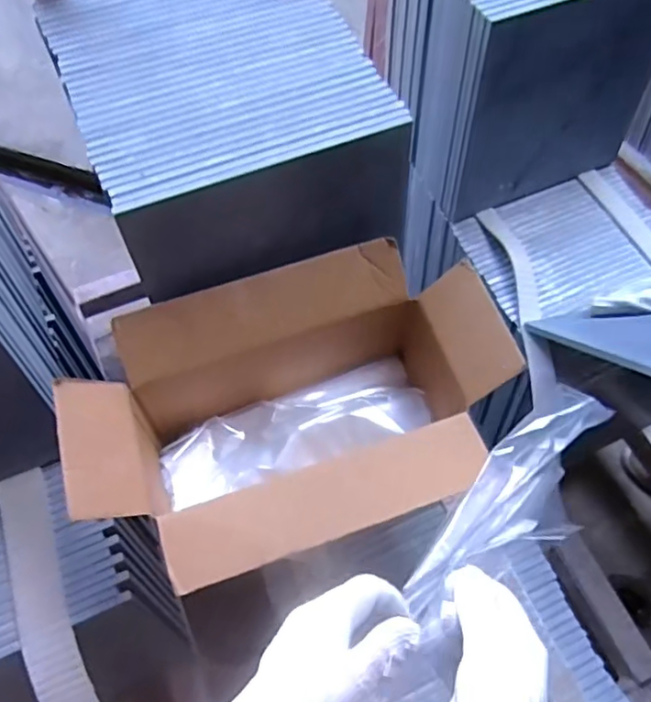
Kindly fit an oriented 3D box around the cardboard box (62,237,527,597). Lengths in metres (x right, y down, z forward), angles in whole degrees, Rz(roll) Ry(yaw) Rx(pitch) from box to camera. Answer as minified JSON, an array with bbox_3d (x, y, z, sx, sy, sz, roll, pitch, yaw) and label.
[{"bbox_3d":[-0.029,0.074,0.659,0.420,0.174,0.269,-17,65,-10],"label":"cardboard box"}]

